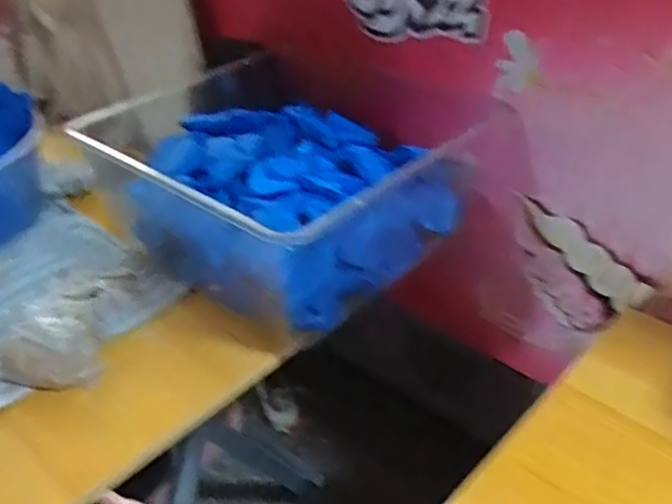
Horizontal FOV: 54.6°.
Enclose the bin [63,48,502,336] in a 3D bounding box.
[{"bbox_3d":[-0.059,-0.059,0.637,0.223,0.124,0.314,-31,43,-32],"label":"bin"}]

